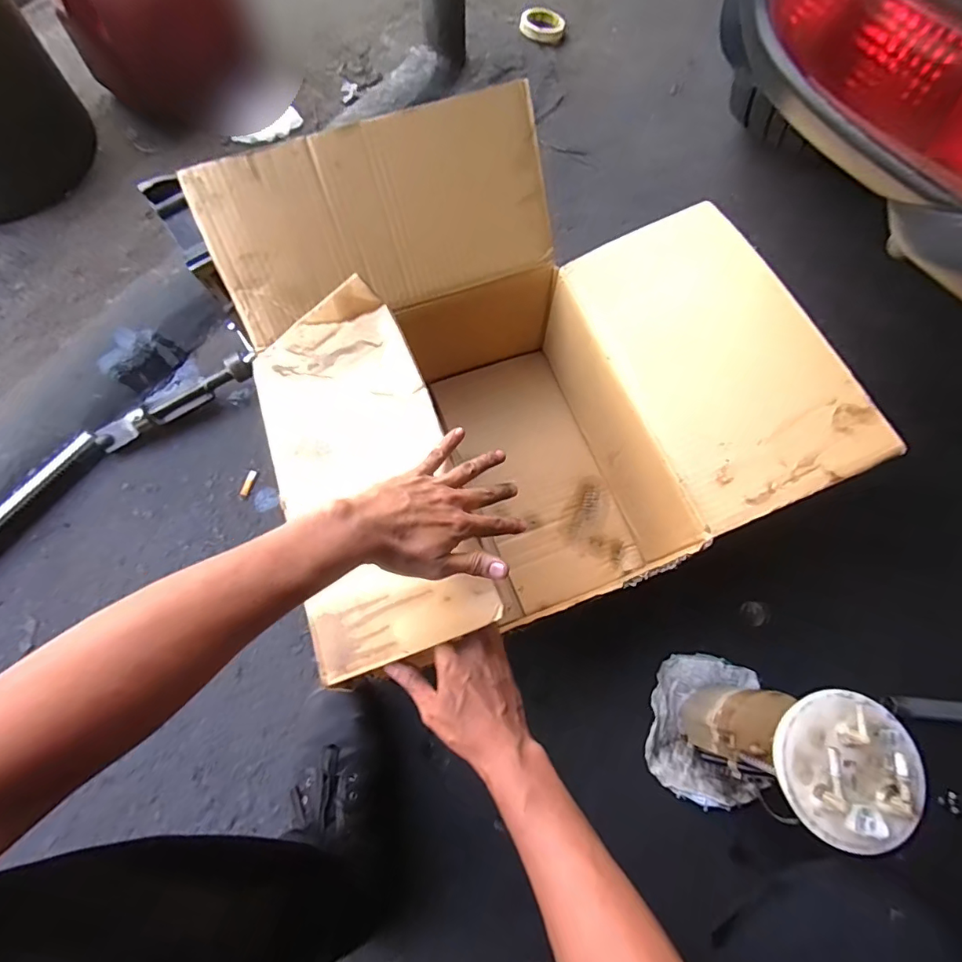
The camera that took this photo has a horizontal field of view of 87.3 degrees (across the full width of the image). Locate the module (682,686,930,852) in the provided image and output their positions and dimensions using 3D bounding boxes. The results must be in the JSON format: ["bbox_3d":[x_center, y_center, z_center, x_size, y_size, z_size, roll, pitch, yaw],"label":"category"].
[{"bbox_3d":[0.329,0.296,0.562,0.115,0.268,0.122,24,72,7],"label":"module"}]

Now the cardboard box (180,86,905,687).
[{"bbox_3d":[0.039,-0.125,0.666,0.581,0.361,0.547,-21,73,-8],"label":"cardboard box"}]

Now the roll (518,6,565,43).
[{"bbox_3d":[0.140,-1.035,1.145,0.098,0.026,0.098,0,71,-1],"label":"roll"}]

